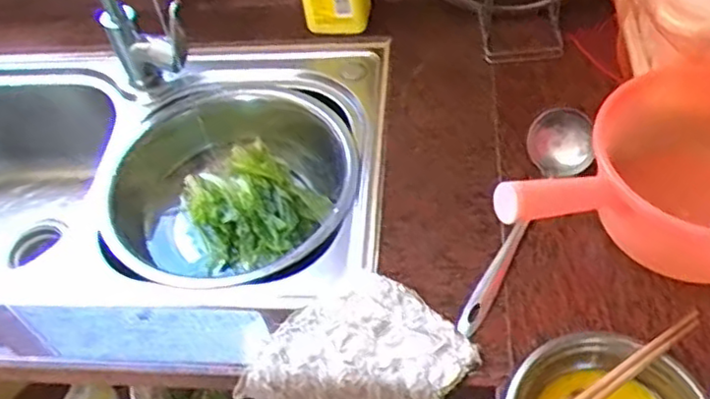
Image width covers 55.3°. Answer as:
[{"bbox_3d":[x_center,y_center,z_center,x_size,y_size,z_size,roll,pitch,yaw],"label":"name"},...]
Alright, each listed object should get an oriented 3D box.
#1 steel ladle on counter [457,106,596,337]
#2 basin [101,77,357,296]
[{"bbox_3d":[0.182,0.017,0.688,0.070,0.057,0.268,17,56,18],"label":"steel ladle on counter"},{"bbox_3d":[-0.144,-0.009,0.899,0.302,0.117,0.336,-28,55,-15],"label":"basin"}]

